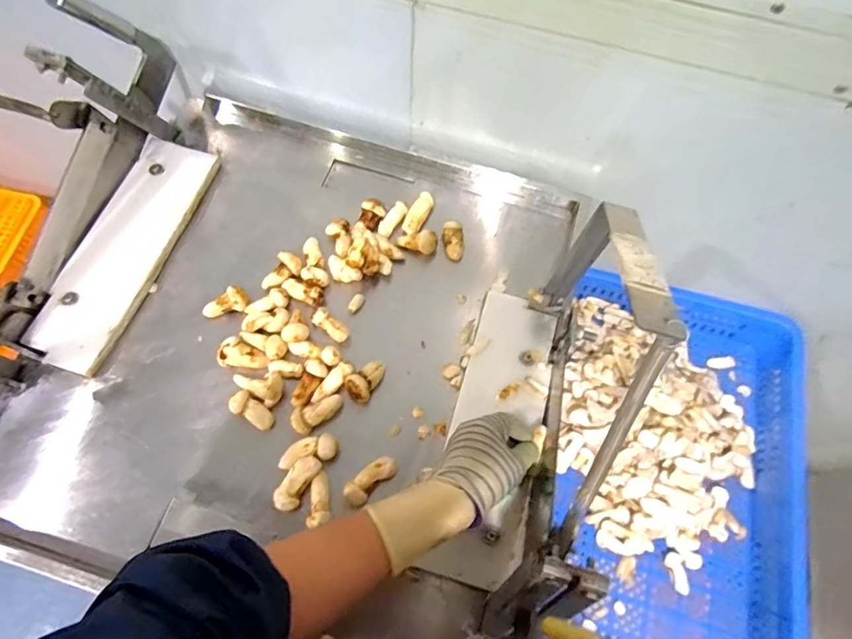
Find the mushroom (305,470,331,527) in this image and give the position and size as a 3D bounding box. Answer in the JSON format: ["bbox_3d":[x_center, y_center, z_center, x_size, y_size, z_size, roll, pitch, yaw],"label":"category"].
[{"bbox_3d":[-0.108,0.185,0.479,0.021,0.023,0.050,1,68,-2],"label":"mushroom"}]

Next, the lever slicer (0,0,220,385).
[{"bbox_3d":[-0.368,-0.167,0.475,0.118,0.278,0.437,15,68,4],"label":"lever slicer"}]

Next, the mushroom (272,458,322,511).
[{"bbox_3d":[-0.133,0.170,0.481,0.026,0.024,0.058,30,70,10],"label":"mushroom"}]

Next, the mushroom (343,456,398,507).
[{"bbox_3d":[-0.058,0.170,0.489,0.060,0.024,0.025,-40,75,-16],"label":"mushroom"}]

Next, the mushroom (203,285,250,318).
[{"bbox_3d":[-0.239,-0.018,0.552,0.055,0.022,0.024,-24,69,9],"label":"mushroom"}]

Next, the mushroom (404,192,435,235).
[{"bbox_3d":[-0.010,-0.141,0.624,0.023,0.023,0.062,26,69,8],"label":"mushroom"}]

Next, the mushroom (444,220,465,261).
[{"bbox_3d":[0.036,-0.101,0.605,0.027,0.030,0.042,2,68,-1],"label":"mushroom"}]

